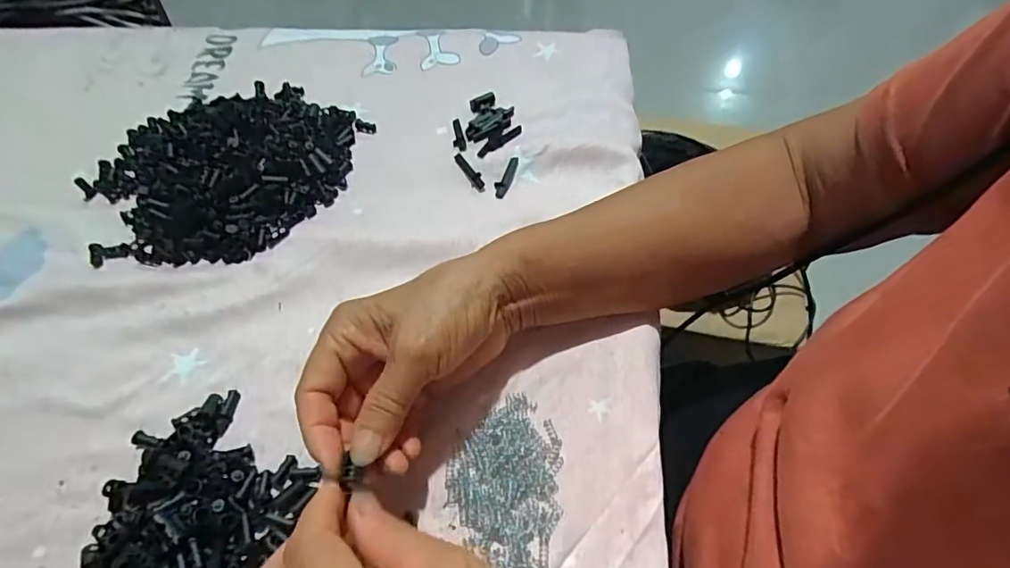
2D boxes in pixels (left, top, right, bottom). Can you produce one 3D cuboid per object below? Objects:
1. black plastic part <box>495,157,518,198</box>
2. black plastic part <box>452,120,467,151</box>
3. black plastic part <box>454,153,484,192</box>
[{"bbox_3d":[0.000,-0.082,0.405,0.010,0.005,0.036,17,62,11],"label":"black plastic part"},{"bbox_3d":[-0.039,-0.120,0.431,0.010,0.004,0.033,-14,60,-6],"label":"black plastic part"},{"bbox_3d":[-0.027,-0.087,0.409,0.009,0.008,0.039,-29,63,-14],"label":"black plastic part"}]

